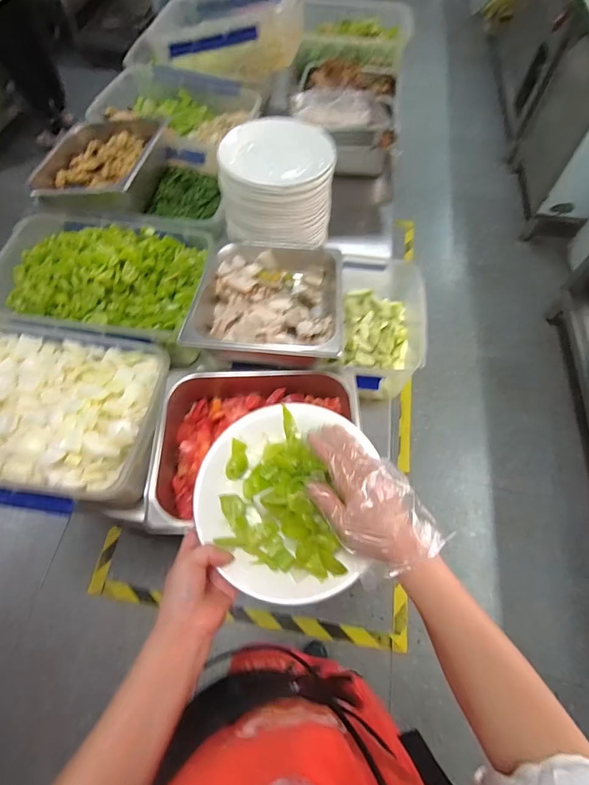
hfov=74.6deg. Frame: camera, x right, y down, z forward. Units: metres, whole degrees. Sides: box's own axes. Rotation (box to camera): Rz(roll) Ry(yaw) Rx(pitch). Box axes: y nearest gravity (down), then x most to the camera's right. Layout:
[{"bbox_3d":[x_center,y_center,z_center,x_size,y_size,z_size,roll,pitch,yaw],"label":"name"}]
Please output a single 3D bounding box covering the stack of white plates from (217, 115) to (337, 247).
[{"bbox_3d":[-0.038,-0.455,0.884,0.244,0.195,0.206,19,64,9],"label":"stack of white plates"}]

